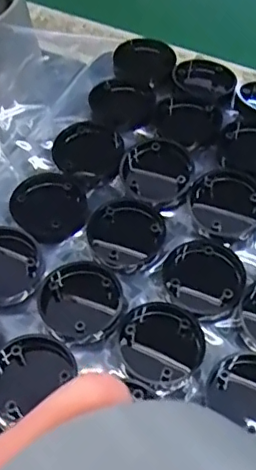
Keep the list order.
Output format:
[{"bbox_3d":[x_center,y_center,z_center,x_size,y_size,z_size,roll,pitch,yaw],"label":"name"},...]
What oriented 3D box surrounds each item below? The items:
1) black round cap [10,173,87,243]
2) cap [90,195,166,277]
[{"bbox_3d":[-0.032,-0.013,0.231,0.029,0.004,0.032,-25,57,-21],"label":"black round cap"},{"bbox_3d":[0.000,-0.001,0.229,0.029,0.004,0.031,3,69,-7],"label":"cap"}]

